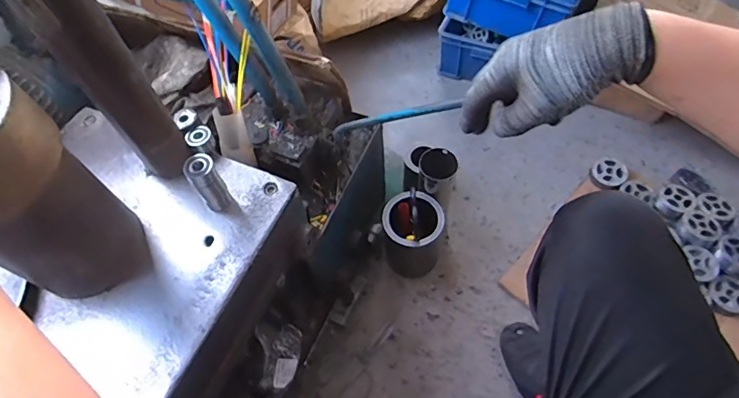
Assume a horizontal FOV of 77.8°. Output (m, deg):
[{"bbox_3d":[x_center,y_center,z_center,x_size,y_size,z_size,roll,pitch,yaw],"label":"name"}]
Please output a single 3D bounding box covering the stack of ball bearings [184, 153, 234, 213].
[{"bbox_3d":[-0.204,-0.019,0.582,0.034,0.084,0.033,-37,64,-17],"label":"stack of ball bearings"}]

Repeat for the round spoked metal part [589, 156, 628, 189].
[{"bbox_3d":[0.567,-0.061,1.086,0.089,0.017,0.075,-28,62,-12],"label":"round spoked metal part"}]

